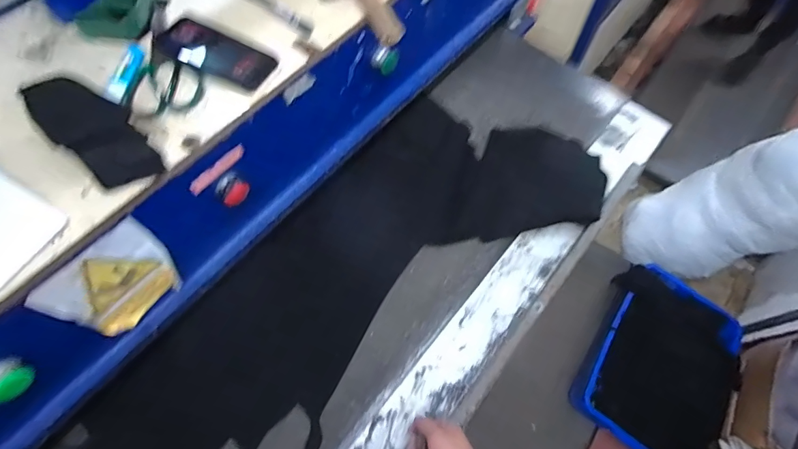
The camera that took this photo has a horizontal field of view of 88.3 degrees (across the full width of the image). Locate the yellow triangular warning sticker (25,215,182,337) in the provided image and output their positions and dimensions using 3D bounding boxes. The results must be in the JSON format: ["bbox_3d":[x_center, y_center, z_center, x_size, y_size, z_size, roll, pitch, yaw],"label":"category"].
[{"bbox_3d":[-0.355,0.074,0.529,0.009,0.171,0.133,34,70,13],"label":"yellow triangular warning sticker"}]

